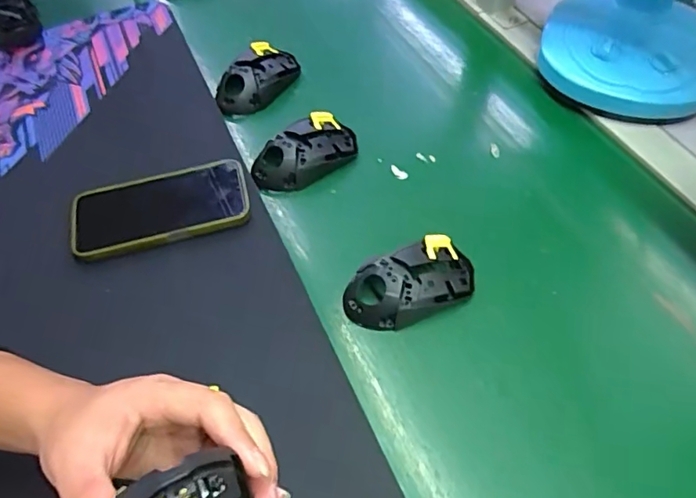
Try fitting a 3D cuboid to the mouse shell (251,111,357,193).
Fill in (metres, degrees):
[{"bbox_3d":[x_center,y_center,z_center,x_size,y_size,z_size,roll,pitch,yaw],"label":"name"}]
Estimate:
[{"bbox_3d":[-0.045,-0.100,0.557,0.113,0.036,0.064,-29,59,-18],"label":"mouse shell"}]

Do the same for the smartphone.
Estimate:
[{"bbox_3d":[-0.180,-0.040,0.511,0.164,0.008,0.078,-15,61,-3],"label":"smartphone"}]

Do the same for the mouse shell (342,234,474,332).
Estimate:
[{"bbox_3d":[0.054,0.030,0.464,0.114,0.029,0.059,-20,57,-13],"label":"mouse shell"}]

